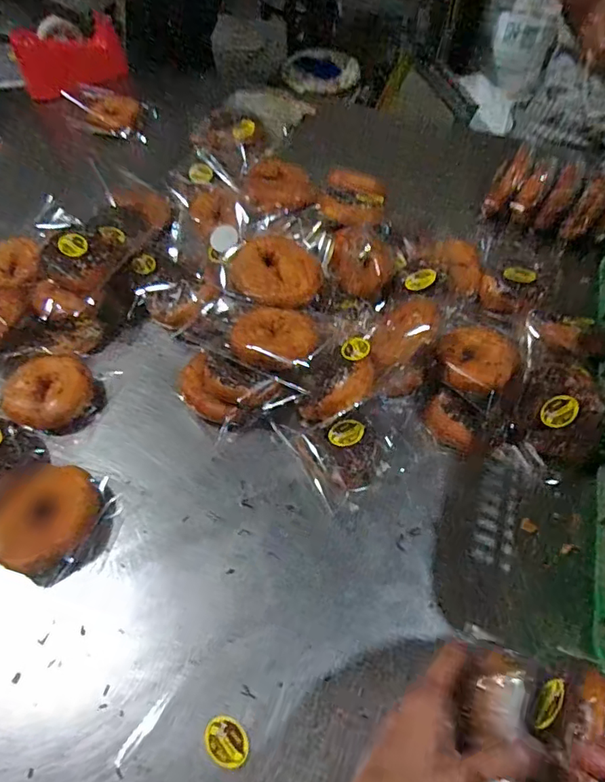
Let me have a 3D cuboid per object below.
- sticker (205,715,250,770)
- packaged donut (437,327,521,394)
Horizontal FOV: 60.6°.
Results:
[{"bbox_3d":[-0.063,0.291,0.430,0.039,0.006,0.030,36,64,21],"label":"sticker"},{"bbox_3d":[0.201,-0.041,0.592,0.081,0.026,0.094,19,59,12],"label":"packaged donut"}]

